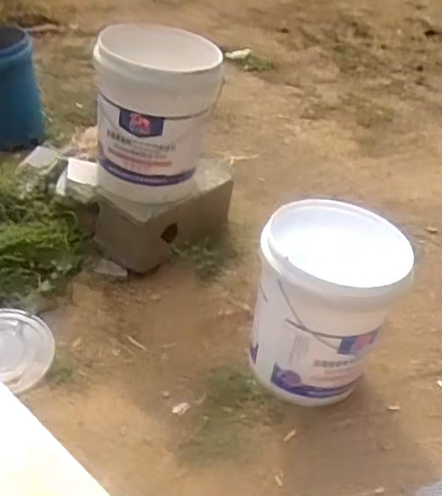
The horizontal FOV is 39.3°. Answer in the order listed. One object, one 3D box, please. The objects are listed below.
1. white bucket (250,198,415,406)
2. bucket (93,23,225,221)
[{"bbox_3d":[0.222,0.136,1.359,0.263,0.424,0.257,5,35,-4],"label":"white bucket"},{"bbox_3d":[-0.169,-0.320,1.607,0.302,0.410,0.306,3,35,-7],"label":"bucket"}]

